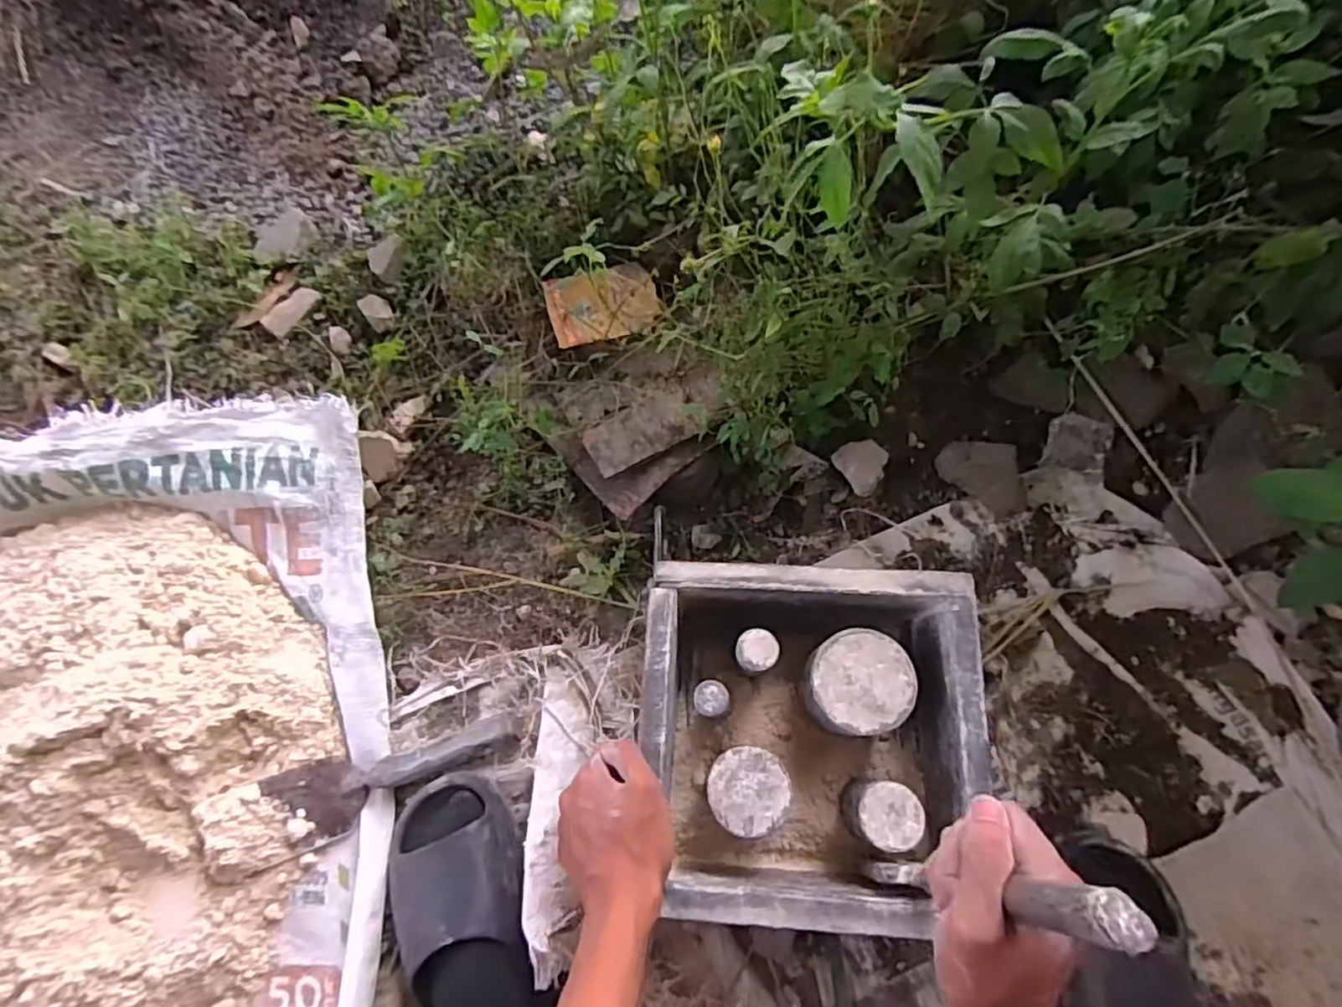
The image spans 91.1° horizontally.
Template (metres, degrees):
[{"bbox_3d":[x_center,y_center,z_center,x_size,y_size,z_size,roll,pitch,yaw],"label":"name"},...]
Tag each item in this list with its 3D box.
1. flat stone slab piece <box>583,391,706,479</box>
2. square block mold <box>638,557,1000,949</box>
[{"bbox_3d":[-0.029,-0.073,0.649,0.109,0.011,0.062,-26,72,-7],"label":"flat stone slab piece"},{"bbox_3d":[0.100,0.176,0.507,0.236,0.099,0.238,3,71,3],"label":"square block mold"}]

